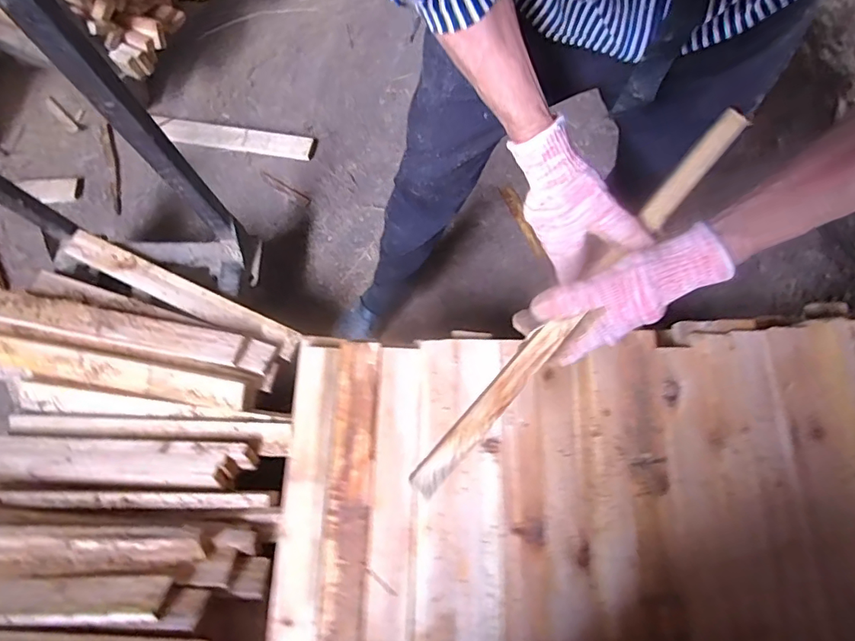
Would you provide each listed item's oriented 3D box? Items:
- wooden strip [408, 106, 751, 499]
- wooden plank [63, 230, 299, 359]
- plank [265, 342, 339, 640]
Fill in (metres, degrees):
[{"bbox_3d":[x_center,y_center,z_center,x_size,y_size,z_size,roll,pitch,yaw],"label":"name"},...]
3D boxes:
[{"bbox_3d":[0.151,-0.041,0.420,0.024,0.015,0.469,41,72,12],"label":"wooden strip"},{"bbox_3d":[-0.455,-0.055,0.903,0.489,0.023,0.058,24,74,8],"label":"wooden plank"},{"bbox_3d":[-0.151,0.236,0.583,0.062,0.015,0.421,0,72,1],"label":"plank"}]

